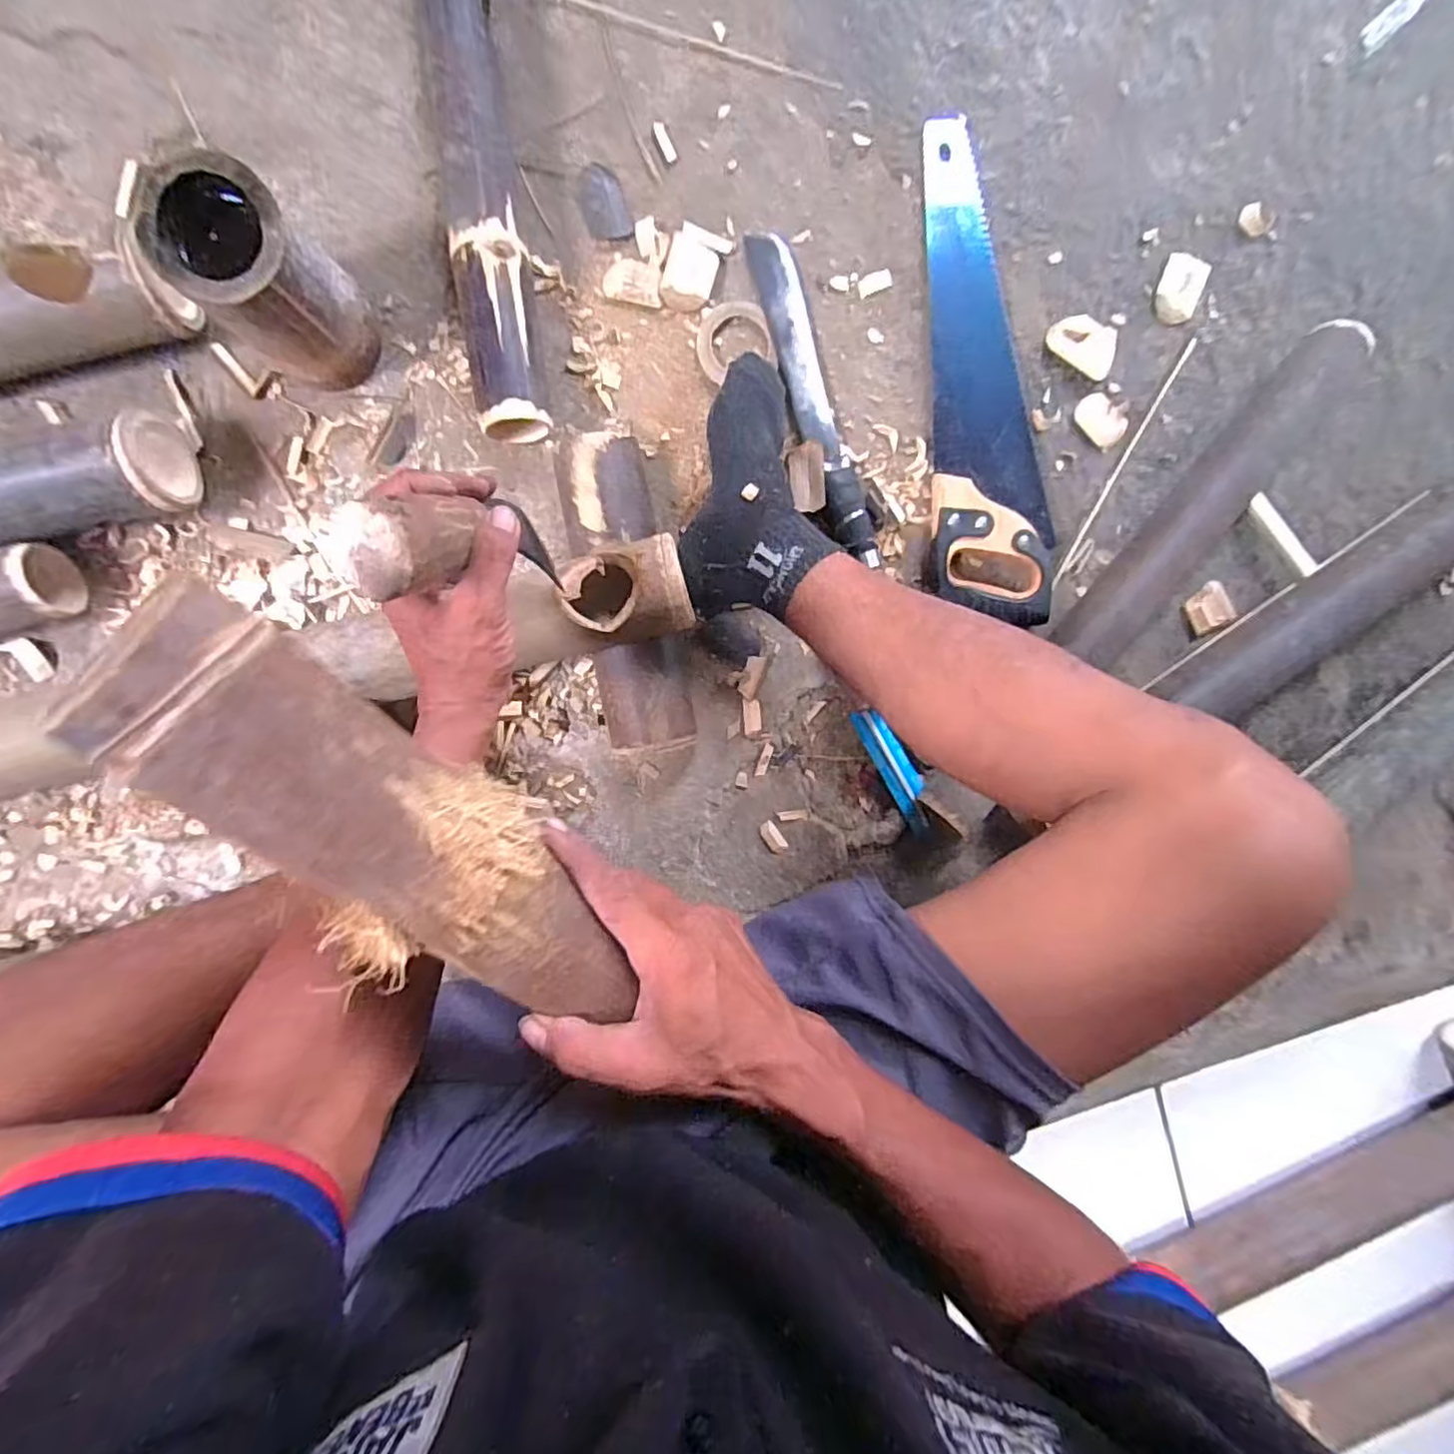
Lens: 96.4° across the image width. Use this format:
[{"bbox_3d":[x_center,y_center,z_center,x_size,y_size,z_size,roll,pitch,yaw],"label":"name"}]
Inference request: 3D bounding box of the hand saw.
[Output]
[{"bbox_3d":[0.251,-0.334,0.615,0.115,0.033,0.465,-3,95,-4],"label":"hand saw"}]

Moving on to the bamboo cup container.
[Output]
[{"bbox_3d":[-0.356,-0.339,0.507,0.100,0.148,0.097,0,95,-5],"label":"bamboo cup container"}]

